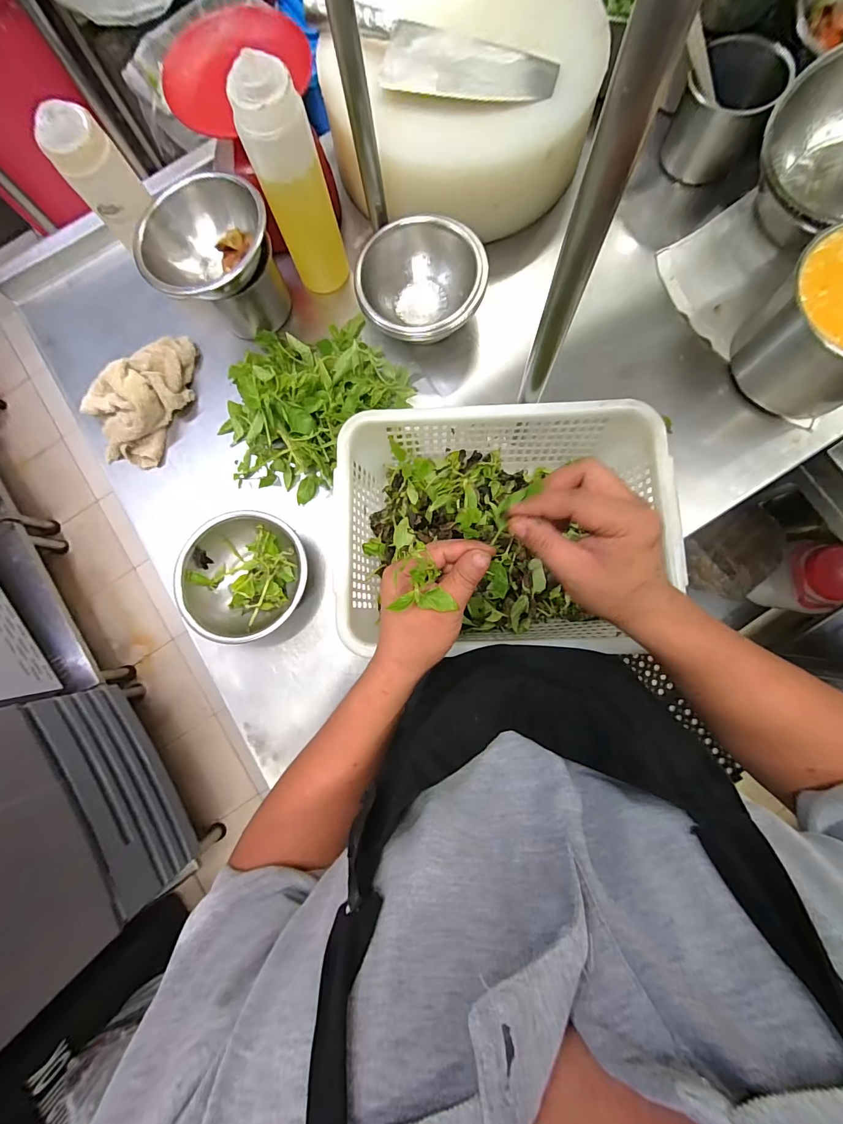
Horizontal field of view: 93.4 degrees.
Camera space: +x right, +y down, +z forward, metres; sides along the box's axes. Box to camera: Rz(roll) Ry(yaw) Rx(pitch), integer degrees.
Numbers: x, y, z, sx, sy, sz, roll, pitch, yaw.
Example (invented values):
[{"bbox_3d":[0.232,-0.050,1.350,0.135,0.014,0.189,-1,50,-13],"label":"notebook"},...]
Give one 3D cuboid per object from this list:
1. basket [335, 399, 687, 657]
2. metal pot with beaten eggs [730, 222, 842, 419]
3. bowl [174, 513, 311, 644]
[{"bbox_3d":[0.089,-0.038,0.462,0.346,0.108,0.257,-2,83,3],"label":"basket"},{"bbox_3d":[0.479,-0.269,0.463,0.154,0.128,0.163,0,83,3],"label":"metal pot with beaten eggs"},{"bbox_3d":[-0.213,0.019,0.492,0.152,0.062,0.151,0,83,3],"label":"bowl"}]

